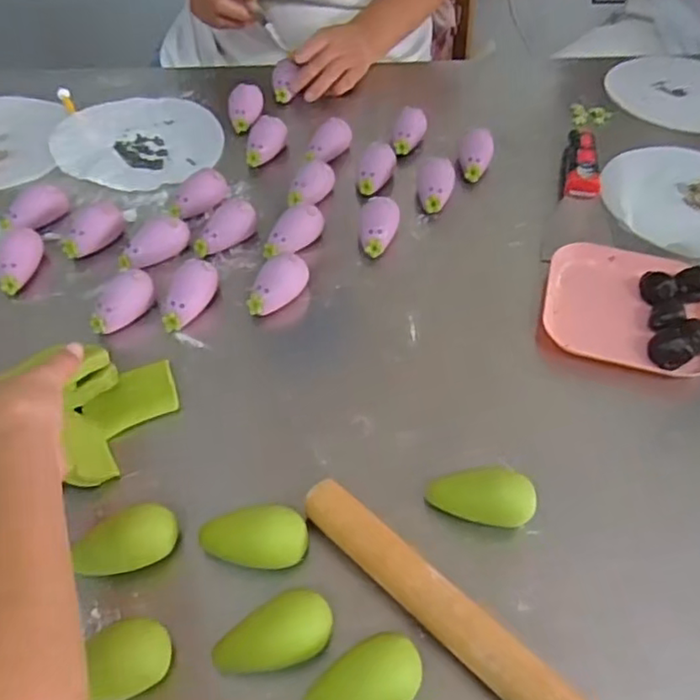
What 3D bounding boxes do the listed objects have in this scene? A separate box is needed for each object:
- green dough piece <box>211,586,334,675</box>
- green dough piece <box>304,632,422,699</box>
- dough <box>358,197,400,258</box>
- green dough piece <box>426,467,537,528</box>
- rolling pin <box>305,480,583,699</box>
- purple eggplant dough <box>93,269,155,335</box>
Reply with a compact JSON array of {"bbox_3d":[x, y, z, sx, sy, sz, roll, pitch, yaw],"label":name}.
[{"bbox_3d":[-0.045,0.171,0.389,0.070,0.034,0.032,-14,51,-13],"label":"green dough piece"},{"bbox_3d":[0.007,0.195,0.378,0.069,0.026,0.038,-19,52,-17],"label":"green dough piece"},{"bbox_3d":[0.029,-0.120,0.648,0.040,0.034,0.065,6,49,4],"label":"dough"},{"bbox_3d":[0.091,0.098,0.448,0.070,0.025,0.032,15,50,11],"label":"green dough piece"},{"bbox_3d":[0.083,0.184,0.386,0.294,0.035,0.030,37,58,26],"label":"rolling pin"},{"bbox_3d":[-0.199,-0.040,0.574,0.030,0.036,0.063,16,51,12],"label":"purple eggplant dough"}]

